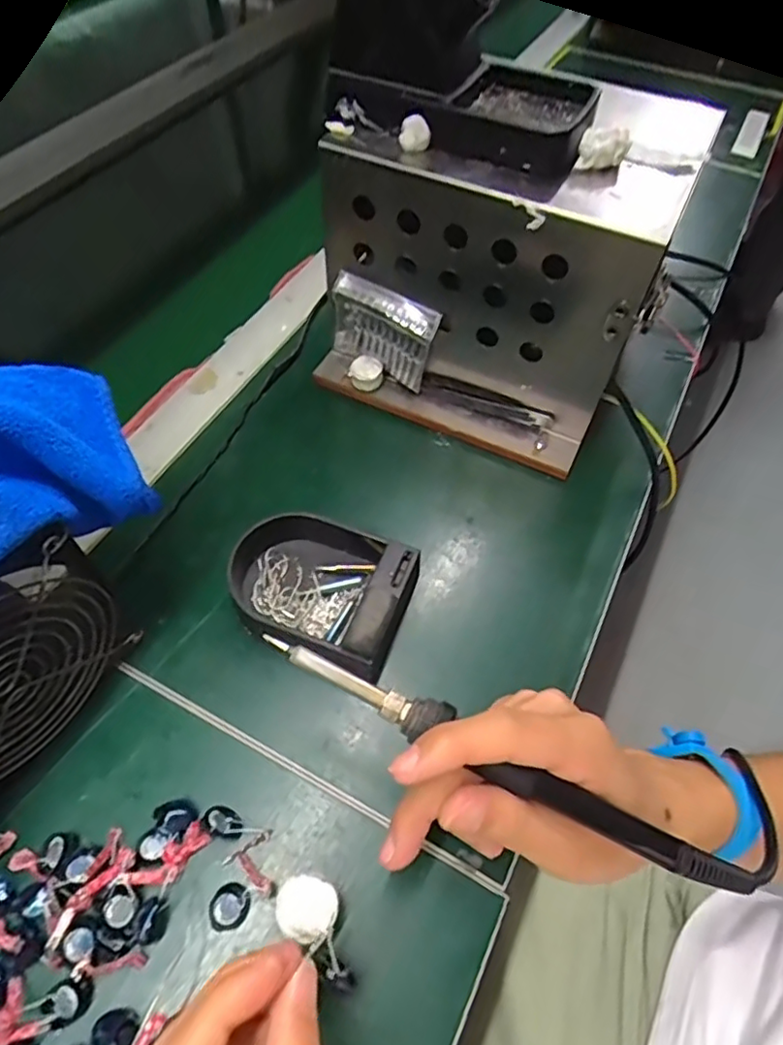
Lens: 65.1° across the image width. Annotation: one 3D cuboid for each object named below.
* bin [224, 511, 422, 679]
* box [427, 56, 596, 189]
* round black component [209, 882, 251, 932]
[{"bbox_3d":[-0.043,0.036,0.353,0.111,0.034,0.081,19,57,11],"label":"bin"},{"bbox_3d":[0.072,-0.228,0.344,0.077,0.026,0.072,24,59,15],"label":"box"},{"bbox_3d":[-0.073,0.174,0.278,0.015,0.010,0.018,9,56,5],"label":"round black component"}]

